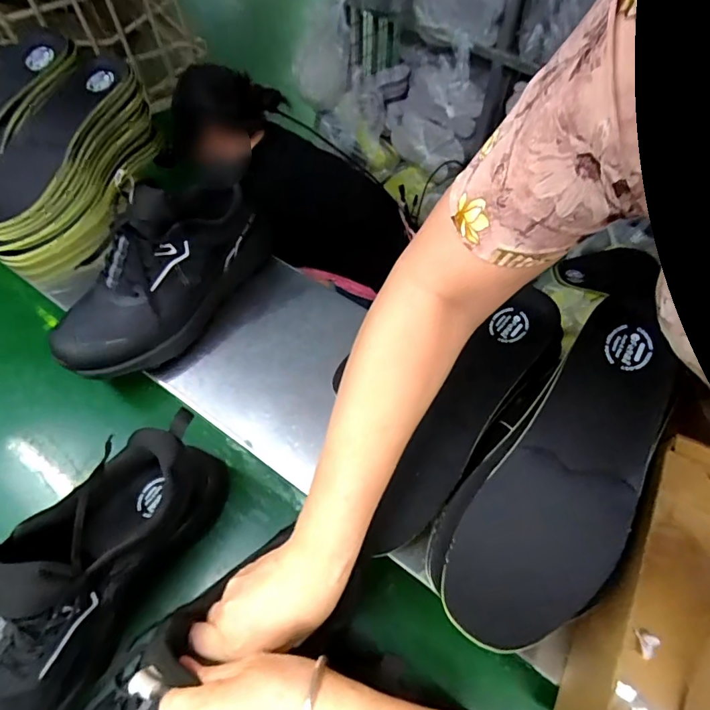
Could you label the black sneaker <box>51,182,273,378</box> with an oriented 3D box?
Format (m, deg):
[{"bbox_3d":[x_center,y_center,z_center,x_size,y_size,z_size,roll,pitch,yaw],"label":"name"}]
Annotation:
[{"bbox_3d":[-0.230,-0.109,0.567,0.107,0.143,0.302,32,63,18],"label":"black sneaker"}]

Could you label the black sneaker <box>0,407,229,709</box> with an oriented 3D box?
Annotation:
[{"bbox_3d":[-0.254,0.196,0.417,0.102,0.173,0.324,27,62,15],"label":"black sneaker"}]

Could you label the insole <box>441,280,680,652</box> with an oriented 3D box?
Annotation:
[{"bbox_3d":[0.177,0.076,0.375,0.097,0.033,0.311,30,77,16],"label":"insole"}]

